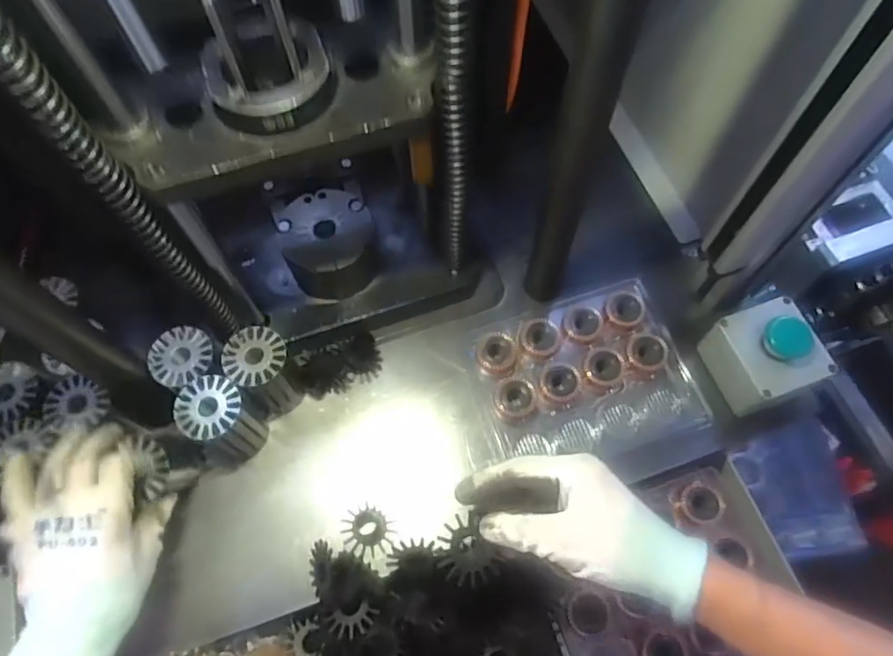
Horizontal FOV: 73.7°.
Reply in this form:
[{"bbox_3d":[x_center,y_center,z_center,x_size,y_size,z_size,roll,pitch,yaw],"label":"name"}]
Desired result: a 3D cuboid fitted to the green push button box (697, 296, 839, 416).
[{"bbox_3d":[0.285,0.024,0.531,0.081,0.058,0.084,-22,67,-9],"label":"green push button box"}]

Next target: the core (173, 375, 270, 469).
[{"bbox_3d":[-0.194,0.084,0.514,0.057,0.077,0.059,27,69,13],"label":"core"}]

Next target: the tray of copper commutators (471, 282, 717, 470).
[{"bbox_3d":[0.126,0.044,0.552,0.187,0.038,0.155,-17,67,-7],"label":"tray of copper commutators"}]

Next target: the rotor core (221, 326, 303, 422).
[{"bbox_3d":[-0.160,0.043,0.533,0.053,0.079,0.058,0,66,1],"label":"rotor core"}]

